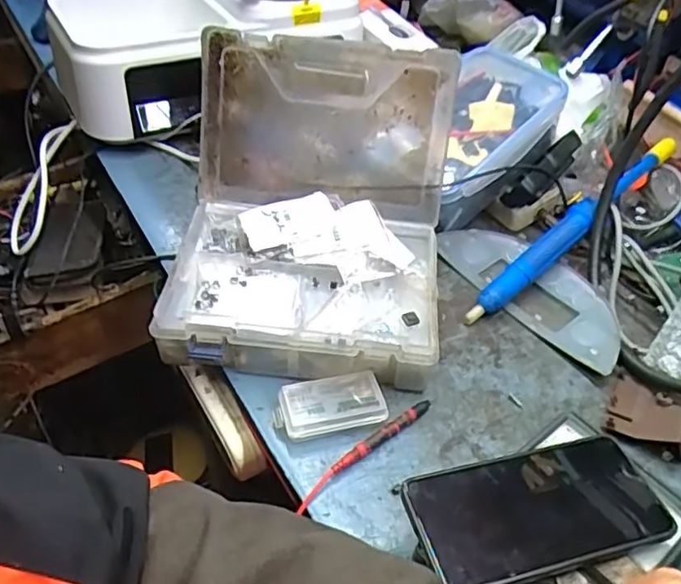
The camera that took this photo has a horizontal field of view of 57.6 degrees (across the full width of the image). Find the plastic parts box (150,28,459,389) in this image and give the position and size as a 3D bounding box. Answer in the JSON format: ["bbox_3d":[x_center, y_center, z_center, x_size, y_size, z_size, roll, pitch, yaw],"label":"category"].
[{"bbox_3d":[-0.021,-0.073,0.534,0.226,0.207,0.225,5,44,0],"label":"plastic parts box"}]

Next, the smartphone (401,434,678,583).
[{"bbox_3d":[0.126,0.136,0.390,0.159,0.010,0.079,-9,46,-14],"label":"smartphone"}]

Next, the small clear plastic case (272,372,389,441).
[{"bbox_3d":[-0.009,0.088,0.491,0.086,0.023,0.043,-6,45,-11],"label":"small clear plastic case"}]

